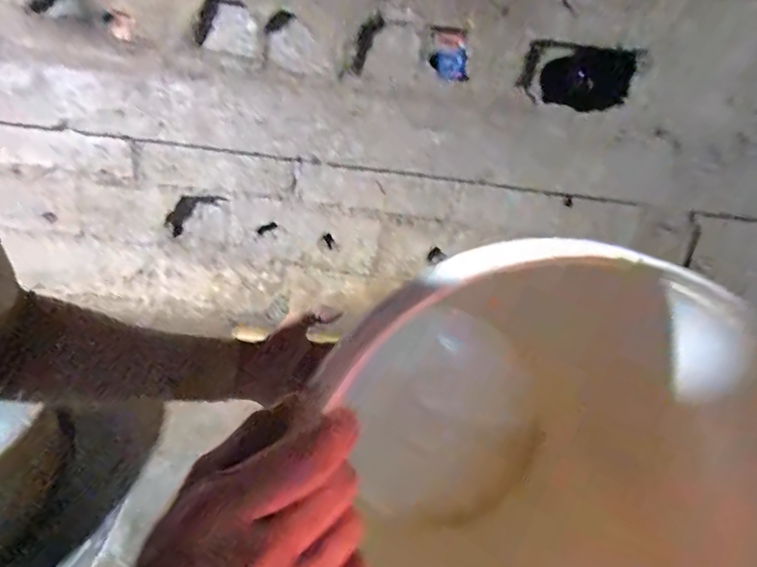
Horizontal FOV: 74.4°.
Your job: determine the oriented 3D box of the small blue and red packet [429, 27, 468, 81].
[{"bbox_3d":[0.168,-0.533,1.161,0.092,0.105,0.025,14,25,15],"label":"small blue and red packet"}]

